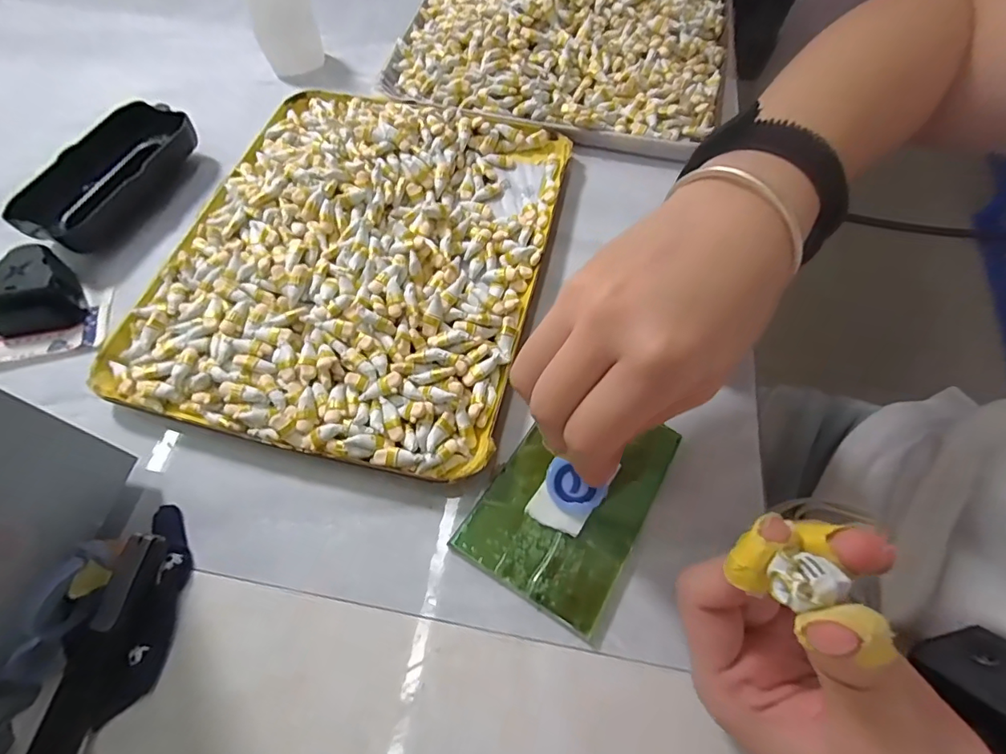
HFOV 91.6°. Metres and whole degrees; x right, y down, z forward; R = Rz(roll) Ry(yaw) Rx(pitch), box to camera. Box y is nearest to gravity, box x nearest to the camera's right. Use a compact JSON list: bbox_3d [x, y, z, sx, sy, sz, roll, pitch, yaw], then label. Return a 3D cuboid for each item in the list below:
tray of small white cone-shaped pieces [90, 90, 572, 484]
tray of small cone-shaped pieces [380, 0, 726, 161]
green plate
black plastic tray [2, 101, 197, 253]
[{"bbox_3d":[-0.080,-0.075,0.276,0.196,0.026,0.236,12,63,6],"label":"tray of small white cone-shaped pieces"},{"bbox_3d":[0.048,-0.264,0.367,0.233,0.025,0.211,13,63,6],"label":"tray of small cone-shaped pieces"},{"bbox_3d":[0.032,0.054,0.224,0.068,0.006,0.096,30,66,14],"label":"green plate"},{"bbox_3d":[-0.241,-0.123,0.299,0.048,0.023,0.109,23,65,11],"label":"black plastic tray"}]

